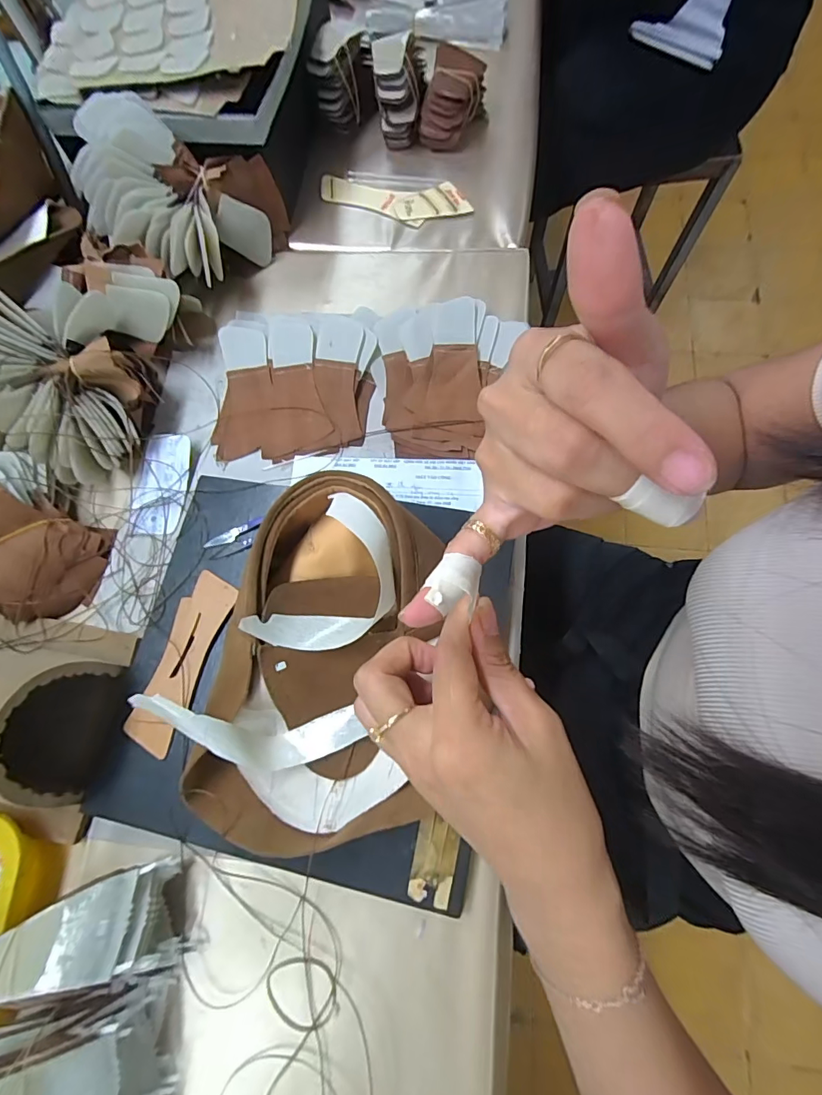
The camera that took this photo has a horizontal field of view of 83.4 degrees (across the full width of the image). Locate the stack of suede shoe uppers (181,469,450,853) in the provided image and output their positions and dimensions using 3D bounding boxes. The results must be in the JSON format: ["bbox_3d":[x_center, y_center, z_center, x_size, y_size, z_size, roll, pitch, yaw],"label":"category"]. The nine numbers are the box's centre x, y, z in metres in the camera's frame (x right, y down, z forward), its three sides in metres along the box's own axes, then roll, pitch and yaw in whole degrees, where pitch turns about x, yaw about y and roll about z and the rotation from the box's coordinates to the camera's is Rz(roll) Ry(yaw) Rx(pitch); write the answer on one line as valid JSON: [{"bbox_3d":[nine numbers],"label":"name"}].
[{"bbox_3d":[-0.061,0.088,0.359,0.156,0.083,0.274,14,75,8],"label":"stack of suede shoe uppers"}]

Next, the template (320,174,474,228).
[{"bbox_3d":[-0.024,-0.430,0.572,0.191,0.007,0.063,9,78,8],"label":"template"}]

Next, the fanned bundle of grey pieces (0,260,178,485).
[{"bbox_3d":[-0.328,-0.183,0.445,0.157,0.089,0.218,12,74,7],"label":"fanned bundle of grey pieces"}]

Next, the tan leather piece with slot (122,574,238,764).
[{"bbox_3d":[-0.193,0.094,0.389,0.042,0.006,0.146,19,77,6],"label":"tan leather piece with slot"}]

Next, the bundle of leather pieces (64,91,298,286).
[{"bbox_3d":[-0.254,-0.359,0.490,0.183,0.117,0.146,11,74,7],"label":"bundle of leather pieces"}]

